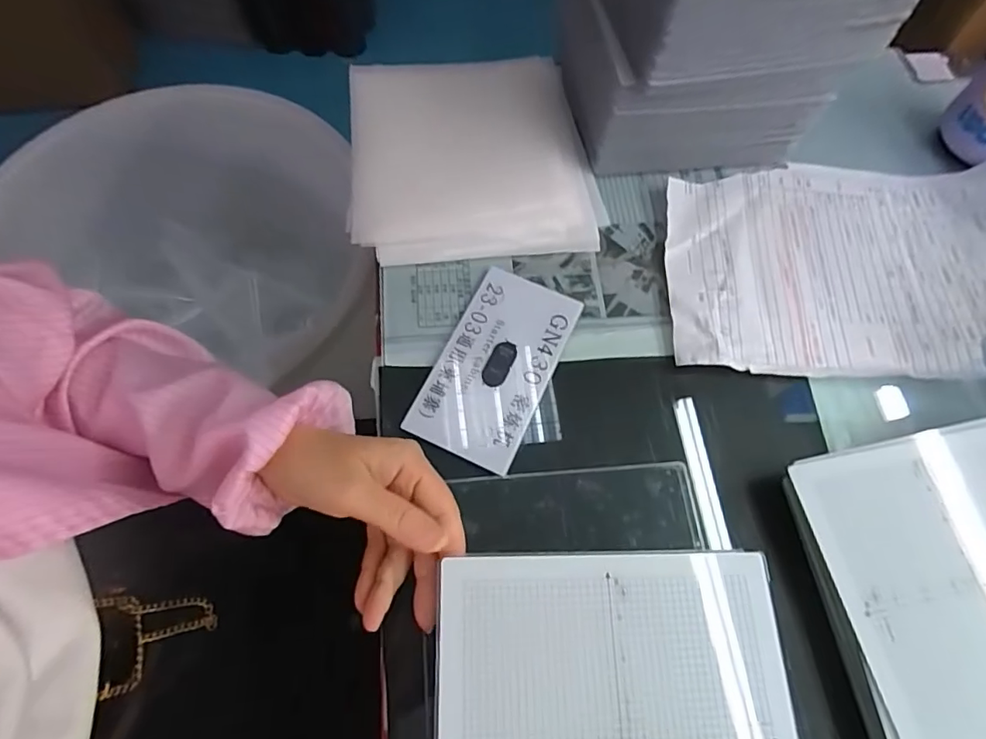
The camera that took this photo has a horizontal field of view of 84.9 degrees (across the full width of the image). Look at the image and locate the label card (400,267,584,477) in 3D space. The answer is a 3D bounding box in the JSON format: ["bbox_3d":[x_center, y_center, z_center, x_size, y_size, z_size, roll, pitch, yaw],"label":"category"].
[{"bbox_3d":[0.002,-0.005,0.398,0.082,0.006,0.149,24,69,9],"label":"label card"}]

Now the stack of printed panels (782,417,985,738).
[{"bbox_3d":[0.296,0.136,0.330,0.188,0.027,0.192,-8,67,-4],"label":"stack of printed panels"}]

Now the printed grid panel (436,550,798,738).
[{"bbox_3d":[0.063,0.185,0.266,0.179,0.008,0.175,1,68,-5],"label":"printed grid panel"}]

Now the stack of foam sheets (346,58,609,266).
[{"bbox_3d":[-0.022,-0.190,0.477,0.203,0.019,0.219,-6,67,-3],"label":"stack of foam sheets"}]

